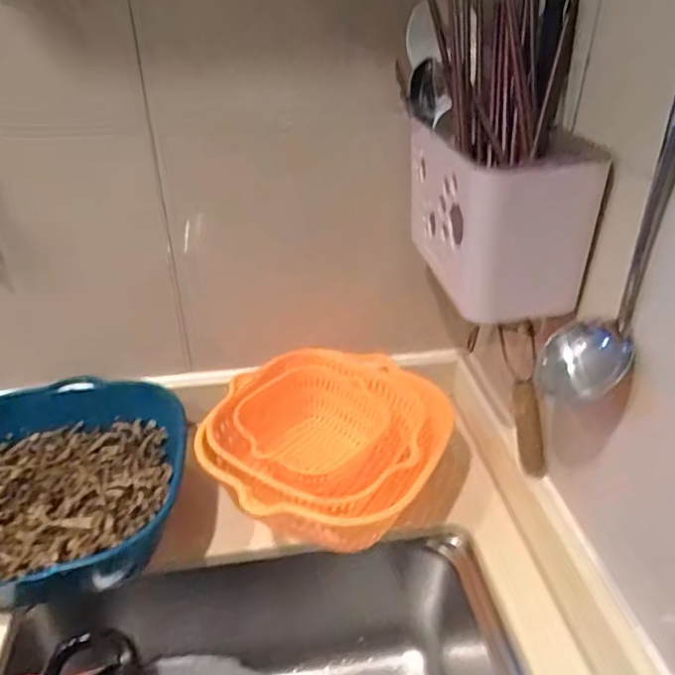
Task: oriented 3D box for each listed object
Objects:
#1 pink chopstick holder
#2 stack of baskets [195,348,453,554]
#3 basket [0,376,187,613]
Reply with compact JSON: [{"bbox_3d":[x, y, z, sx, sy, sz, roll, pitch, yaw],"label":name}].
[{"bbox_3d":[0.128,-0.110,0.476,0.104,0.126,0.156,-3,33,-4],"label":"pink chopstick holder"},{"bbox_3d":[-0.011,0.111,0.587,0.231,0.095,0.240,3,33,6],"label":"stack of baskets"},{"bbox_3d":[-0.272,0.142,0.540,0.227,0.082,0.237,-3,33,-4],"label":"basket"}]

